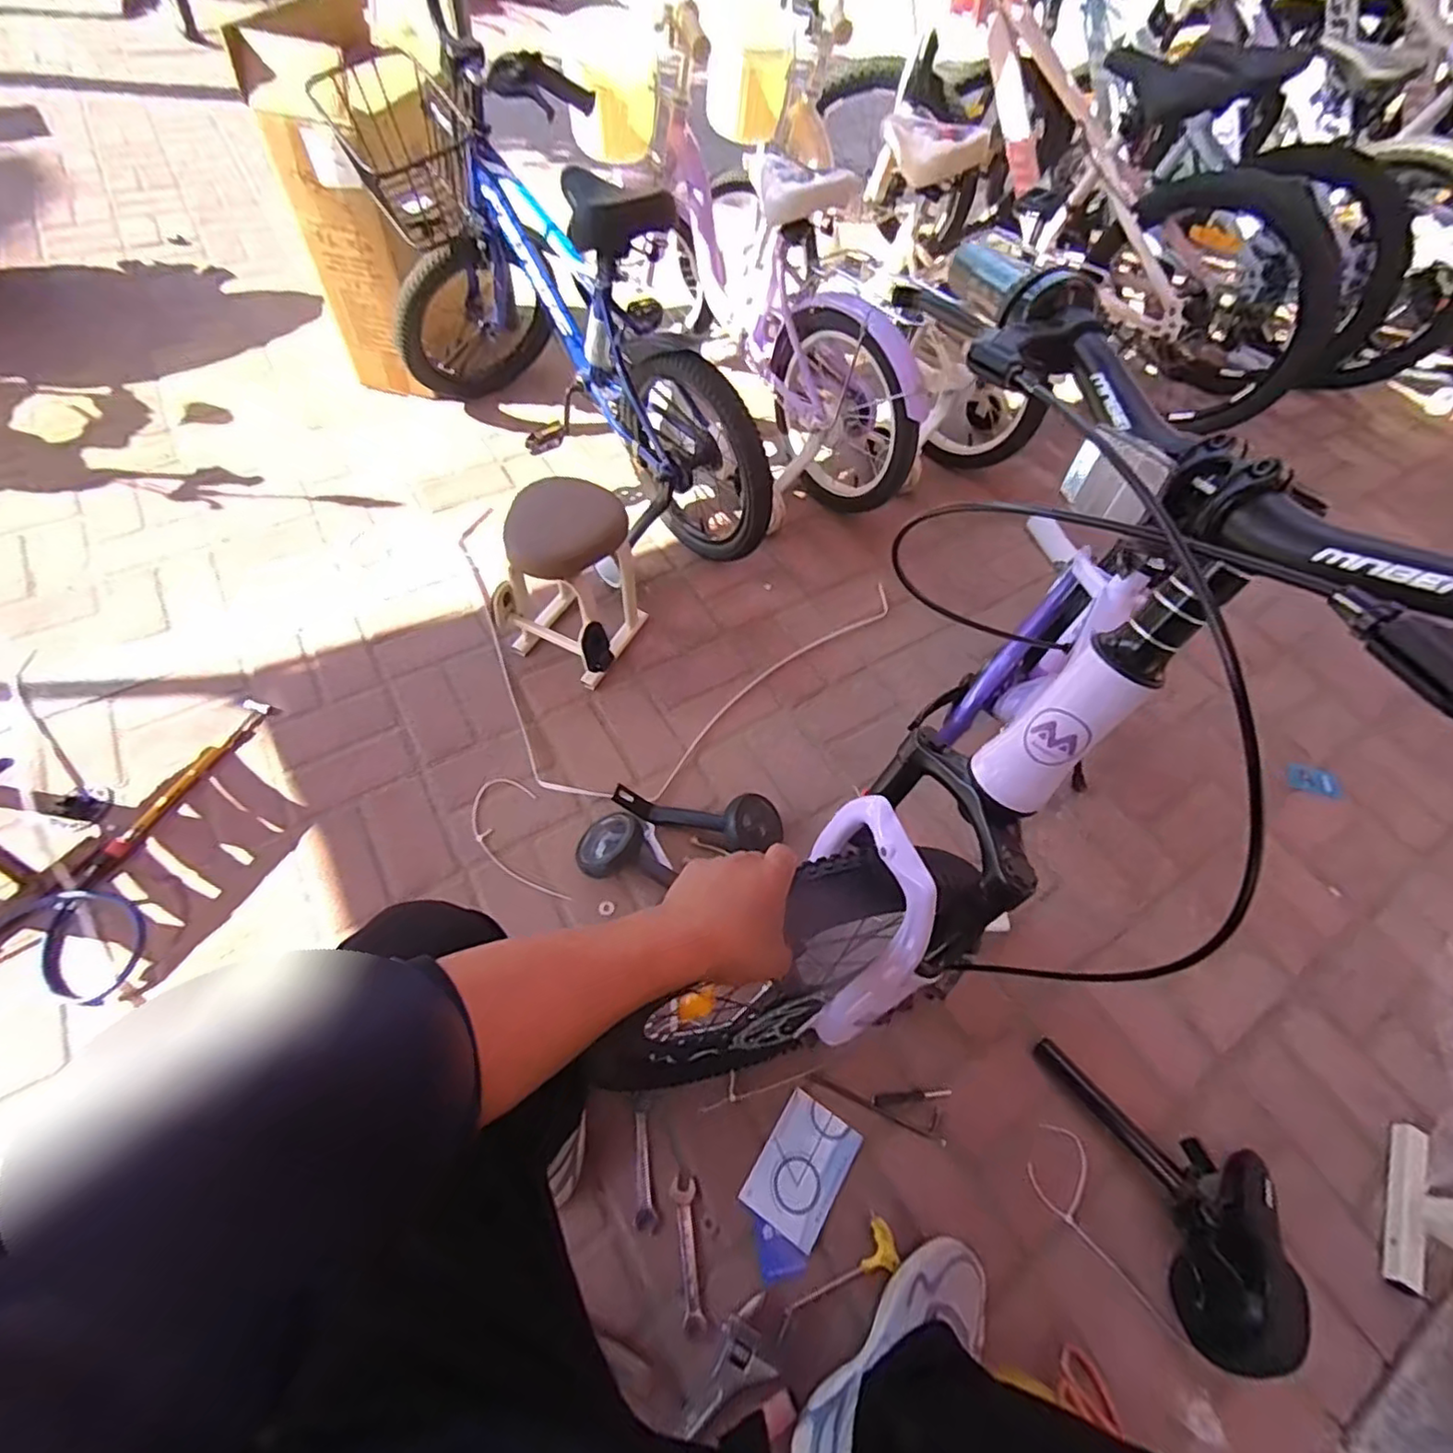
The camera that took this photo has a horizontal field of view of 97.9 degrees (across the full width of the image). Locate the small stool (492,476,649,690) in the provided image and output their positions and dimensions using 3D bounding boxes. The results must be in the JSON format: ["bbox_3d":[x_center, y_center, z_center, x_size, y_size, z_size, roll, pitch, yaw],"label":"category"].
[{"bbox_3d":[-0.266,-0.242,1.108,0.208,0.317,0.210,24,61,10],"label":"small stool"}]

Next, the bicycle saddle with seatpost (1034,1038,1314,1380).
[{"bbox_3d":[0.517,0.559,0.765,0.284,0.147,0.237,30,61,14],"label":"bicycle saddle with seatpost"}]

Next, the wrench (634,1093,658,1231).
[{"bbox_3d":[-0.103,0.543,0.796,0.023,0.006,0.138,-2,59,-5],"label":"wrench"}]

